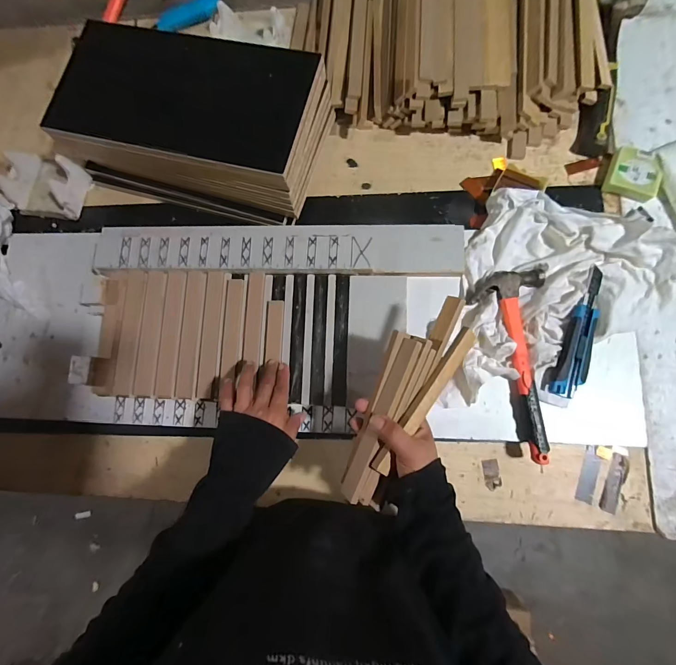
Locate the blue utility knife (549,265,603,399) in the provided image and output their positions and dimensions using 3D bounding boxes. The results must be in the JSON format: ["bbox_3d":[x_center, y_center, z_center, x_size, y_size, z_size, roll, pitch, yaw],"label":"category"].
[{"bbox_3d":[0.325,-0.001,0.452,0.037,0.013,0.176,21,84,8],"label":"blue utility knife"}]

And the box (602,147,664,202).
[{"bbox_3d":[0.436,-0.231,0.504,0.067,0.024,0.066,20,84,8],"label":"box"}]

